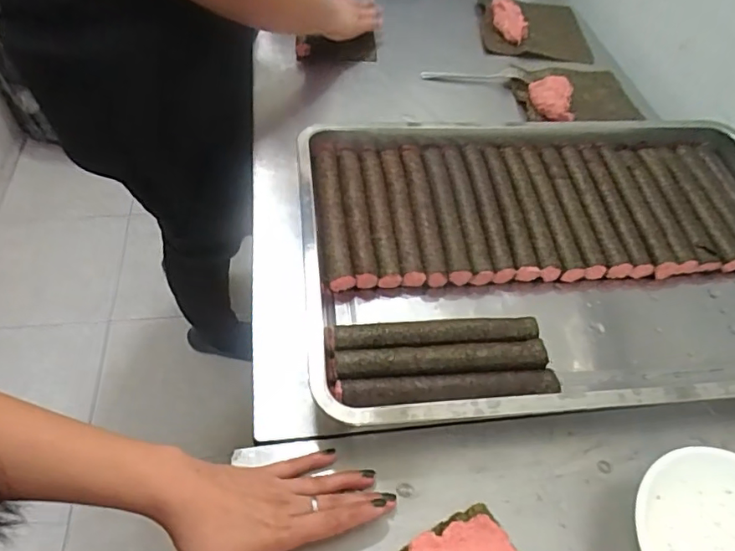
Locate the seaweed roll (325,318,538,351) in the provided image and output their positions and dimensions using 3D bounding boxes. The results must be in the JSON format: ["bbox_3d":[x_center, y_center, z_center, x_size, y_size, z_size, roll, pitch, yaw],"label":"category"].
[{"bbox_3d":[0.063,0.061,0.511,0.204,0.030,0.026,-2,52,-6],"label":"seaweed roll"}]

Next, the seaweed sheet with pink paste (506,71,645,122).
[{"bbox_3d":[0.320,-0.271,0.801,0.179,0.046,0.123,-10,53,-13],"label":"seaweed sheet with pink paste"}]

